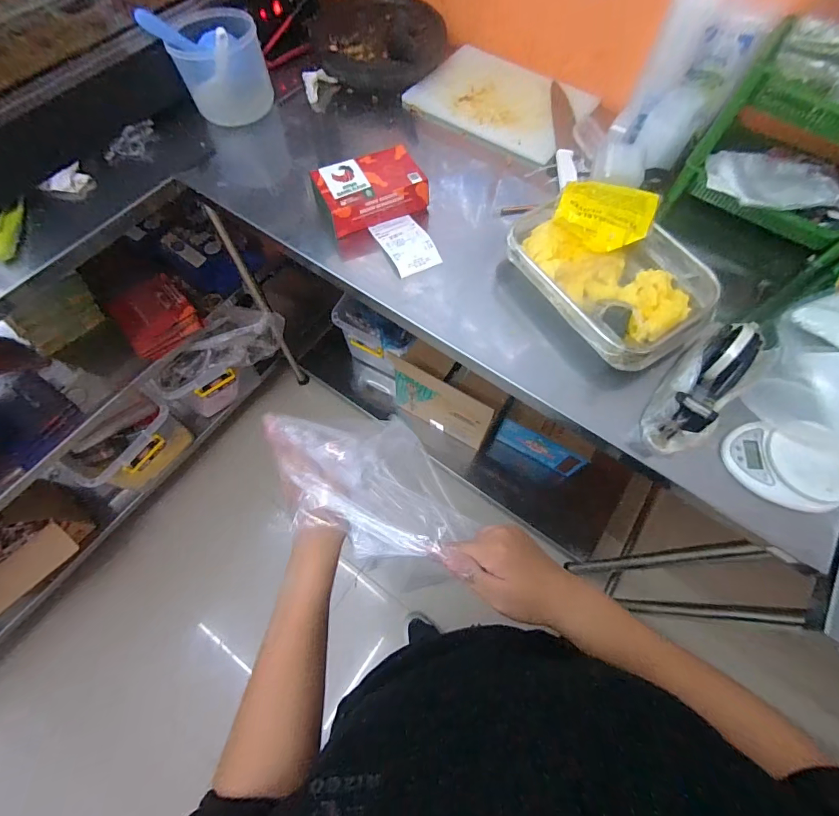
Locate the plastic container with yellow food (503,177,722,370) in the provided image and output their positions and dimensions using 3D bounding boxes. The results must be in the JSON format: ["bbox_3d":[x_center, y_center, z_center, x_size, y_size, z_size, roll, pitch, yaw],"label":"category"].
[{"bbox_3d":[0.301,-0.217,0.627,0.231,0.072,0.311,-30,70,-13],"label":"plastic container with yellow food"}]

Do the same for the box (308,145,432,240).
[{"bbox_3d":[-0.086,-0.383,0.710,0.180,0.054,0.120,-22,69,-10],"label":"box"}]

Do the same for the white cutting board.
[{"bbox_3d":[0.170,-0.662,0.869,0.354,0.017,0.258,34,70,13],"label":"white cutting board"}]

